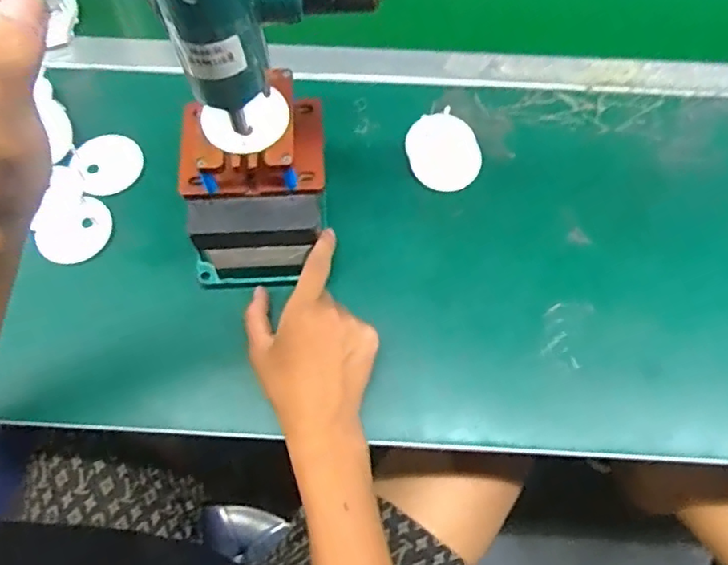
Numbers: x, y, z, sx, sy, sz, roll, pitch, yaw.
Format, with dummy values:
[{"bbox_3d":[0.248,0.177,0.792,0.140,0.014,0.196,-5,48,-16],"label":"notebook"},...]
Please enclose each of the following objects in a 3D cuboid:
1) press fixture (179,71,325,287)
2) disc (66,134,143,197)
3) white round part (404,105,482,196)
[{"bbox_3d":[-0.086,-0.081,0.473,0.107,0.096,0.136,-1,70,1],"label":"press fixture"},{"bbox_3d":[-0.236,-0.109,0.546,0.061,0.004,0.060,3,70,-9],"label":"disc"},{"bbox_3d":[0.074,-0.121,0.548,0.064,0.018,0.074,-15,71,-4],"label":"white round part"}]

